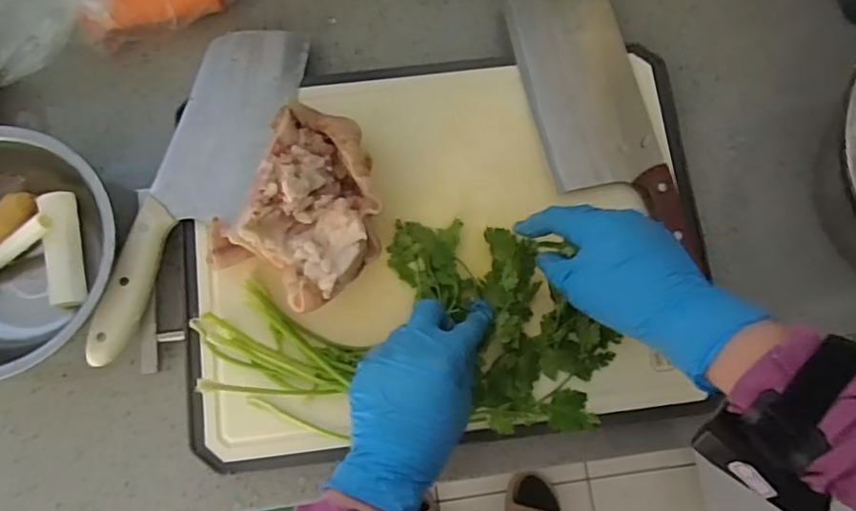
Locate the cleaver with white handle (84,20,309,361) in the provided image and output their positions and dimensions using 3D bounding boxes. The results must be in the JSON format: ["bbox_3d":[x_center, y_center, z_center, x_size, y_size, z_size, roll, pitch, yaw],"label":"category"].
[{"bbox_3d":[-0.182,-0.057,0.484,0.082,0.040,0.305,20,79,3],"label":"cleaver with white handle"}]

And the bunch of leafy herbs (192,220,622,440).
[{"bbox_3d":[-0.016,0.055,0.459,0.301,0.033,0.155,-4,79,0],"label":"bunch of leafy herbs"}]

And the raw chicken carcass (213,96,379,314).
[{"bbox_3d":[-0.093,-0.038,0.447,0.125,0.070,0.141,36,81,6],"label":"raw chicken carcass"}]

